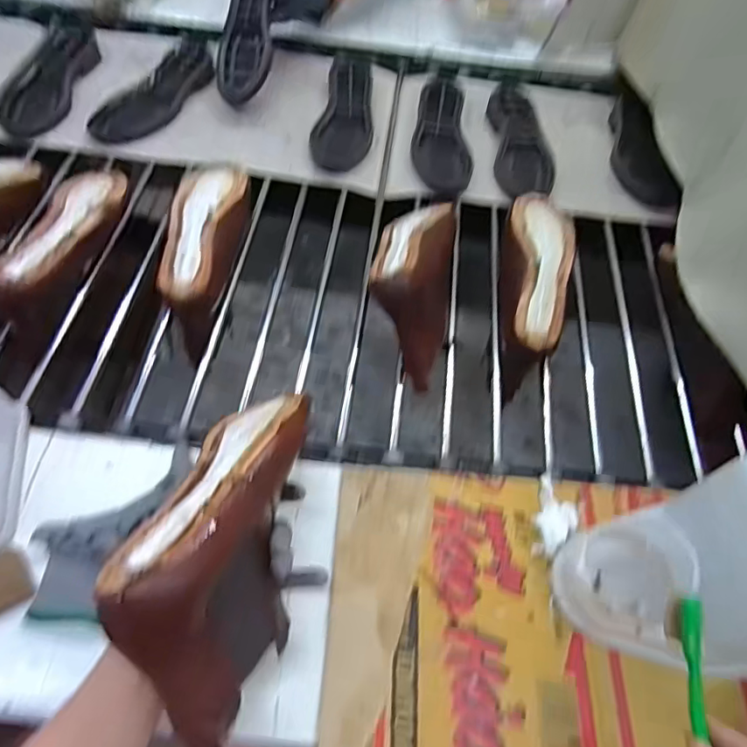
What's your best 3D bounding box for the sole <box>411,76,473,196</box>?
[{"bbox_3d":[0.112,-0.392,0.899,0.090,0.031,0.263,7,56,-1],"label":"sole"}]

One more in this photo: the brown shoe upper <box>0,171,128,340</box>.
[{"bbox_3d":[-0.369,-0.166,0.681,0.081,0.078,0.257,7,56,-1],"label":"brown shoe upper"}]

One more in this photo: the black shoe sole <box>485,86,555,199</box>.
[{"bbox_3d":[0.239,-0.378,0.894,0.094,0.032,0.255,3,57,-4],"label":"black shoe sole"}]

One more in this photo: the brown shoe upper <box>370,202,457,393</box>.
[{"bbox_3d":[0.049,-0.122,0.680,0.096,0.108,0.261,10,55,3],"label":"brown shoe upper"}]

